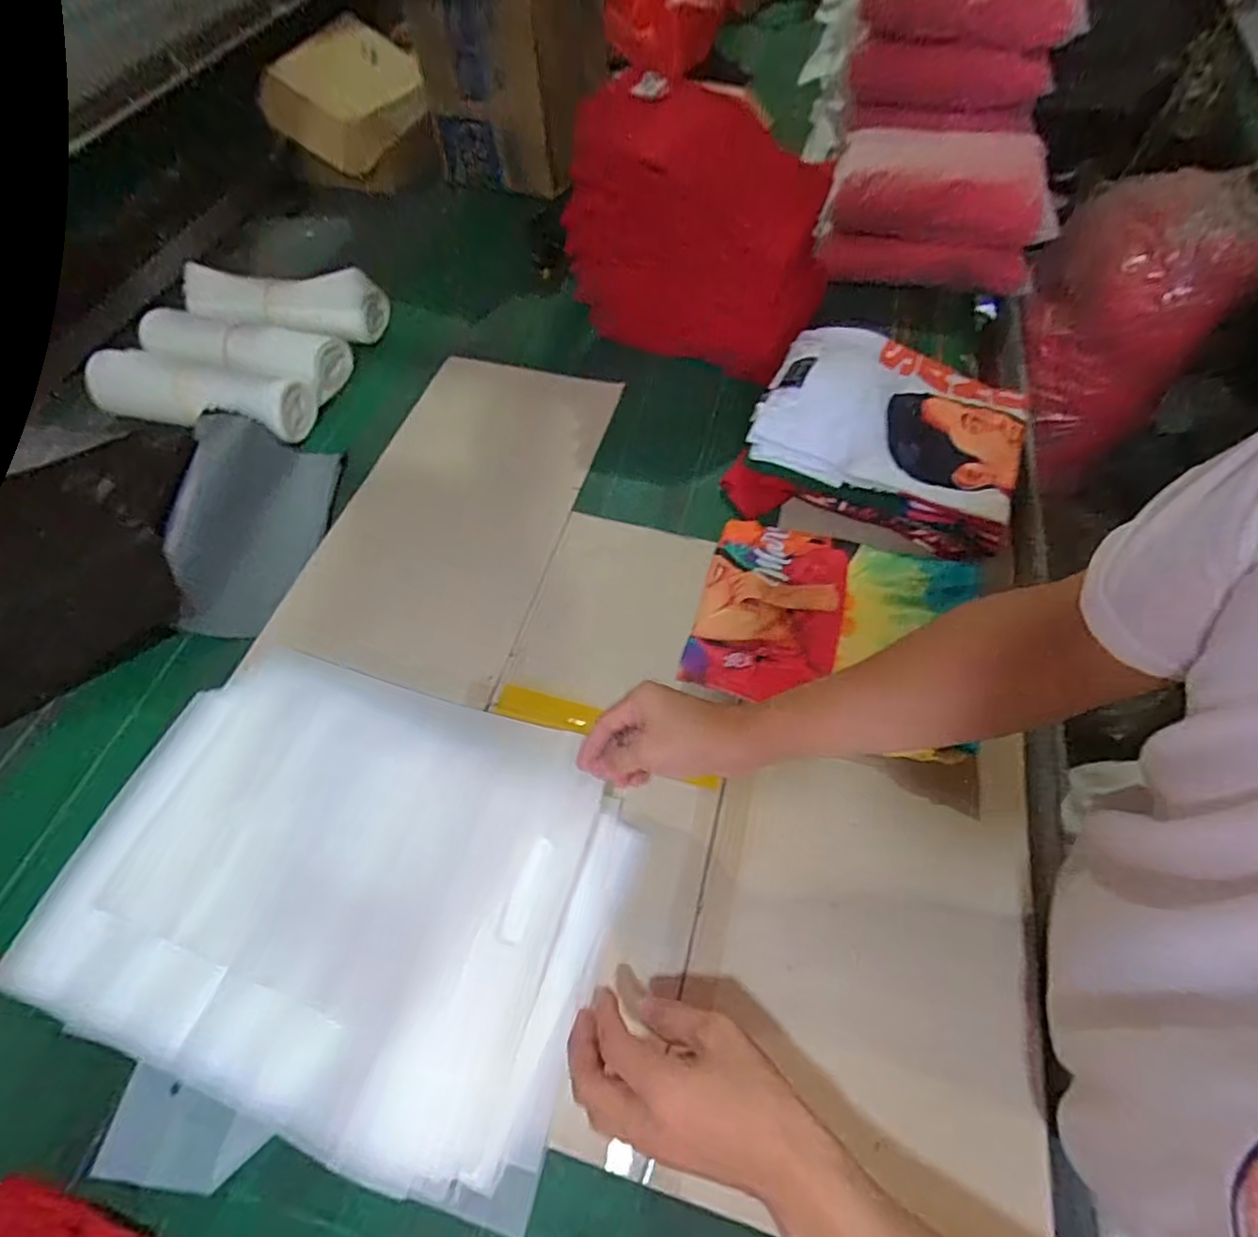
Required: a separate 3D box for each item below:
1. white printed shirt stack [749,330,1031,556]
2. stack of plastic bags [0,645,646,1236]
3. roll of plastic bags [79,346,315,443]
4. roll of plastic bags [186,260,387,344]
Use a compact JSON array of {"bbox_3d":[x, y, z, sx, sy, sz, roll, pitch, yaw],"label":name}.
[{"bbox_3d":[0.289,-0.205,0.670,0.276,0.078,0.227,22,63,13],"label":"white printed shirt stack"},{"bbox_3d":[-0.232,0.204,0.494,0.435,0.032,0.312,16,61,10],"label":"stack of plastic bags"},{"bbox_3d":[-0.536,-0.280,0.750,0.307,0.067,0.088,12,61,8],"label":"roll of plastic bags"},{"bbox_3d":[-0.466,-0.427,0.820,0.268,0.067,0.086,2,60,2],"label":"roll of plastic bags"}]

